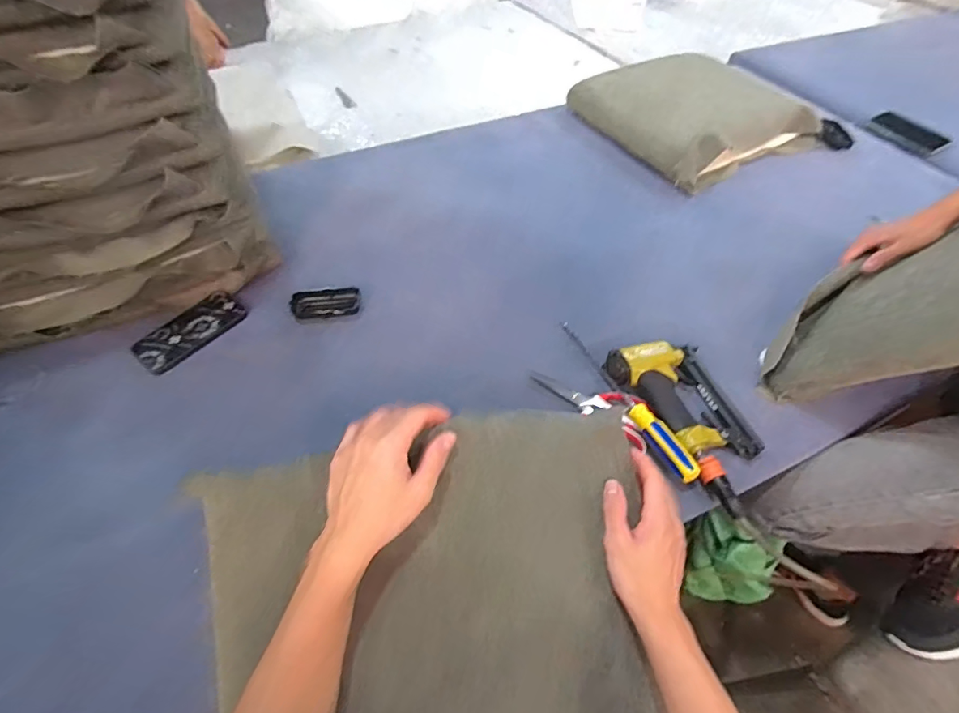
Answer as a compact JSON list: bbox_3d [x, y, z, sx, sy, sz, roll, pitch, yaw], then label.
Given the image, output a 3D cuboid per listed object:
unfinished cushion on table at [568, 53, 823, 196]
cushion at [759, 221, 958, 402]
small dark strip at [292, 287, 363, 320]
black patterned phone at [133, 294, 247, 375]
[{"bbox_3d":[0.491,-0.569,1.126,0.425,0.085,0.407,-23,55,-17],"label":"unfinished cushion on table"},{"bbox_3d":[0.578,-0.107,0.573,0.337,0.389,0.059,-37,89,-23],"label":"cushion"},{"bbox_3d":[-0.247,-0.086,0.782,0.105,0.021,0.044,-9,52,-7],"label":"small dark strip"},{"bbox_3d":[-0.454,-0.043,0.760,0.083,0.007,0.163,30,57,21],"label":"black patterned phone"}]

